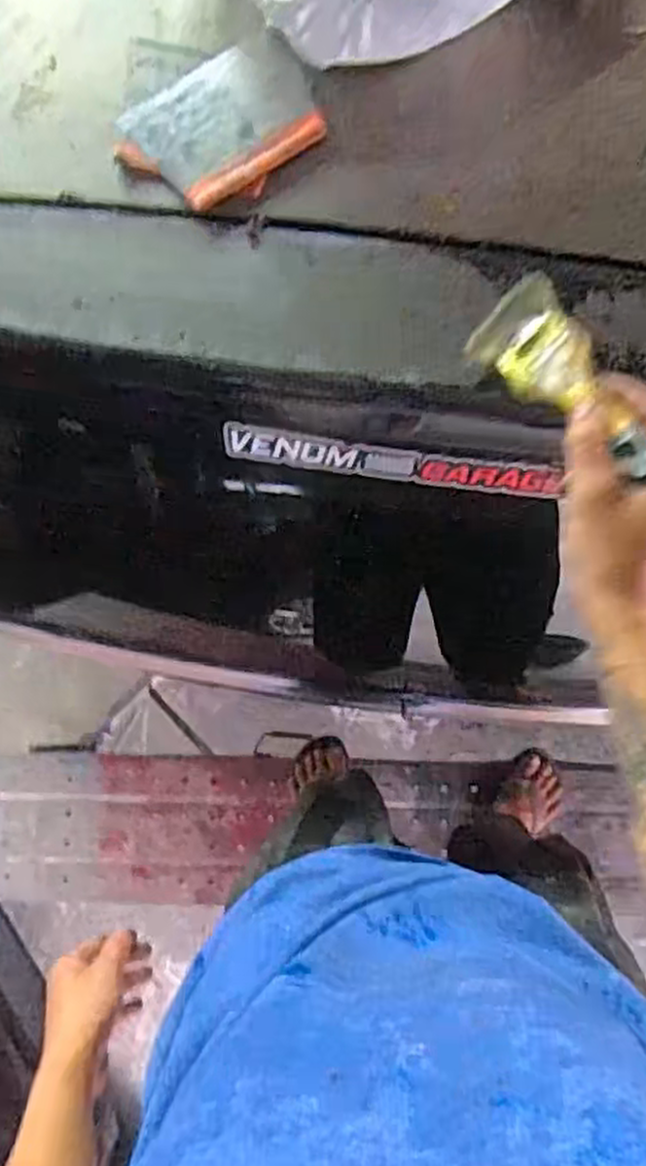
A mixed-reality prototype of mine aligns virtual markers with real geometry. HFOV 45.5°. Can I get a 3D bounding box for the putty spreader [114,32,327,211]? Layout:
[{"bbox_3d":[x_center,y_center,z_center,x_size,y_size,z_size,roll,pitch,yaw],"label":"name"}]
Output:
[{"bbox_3d":[-0.077,-0.347,0.588,0.145,0.014,0.100,-30,85,-2],"label":"putty spreader"}]

